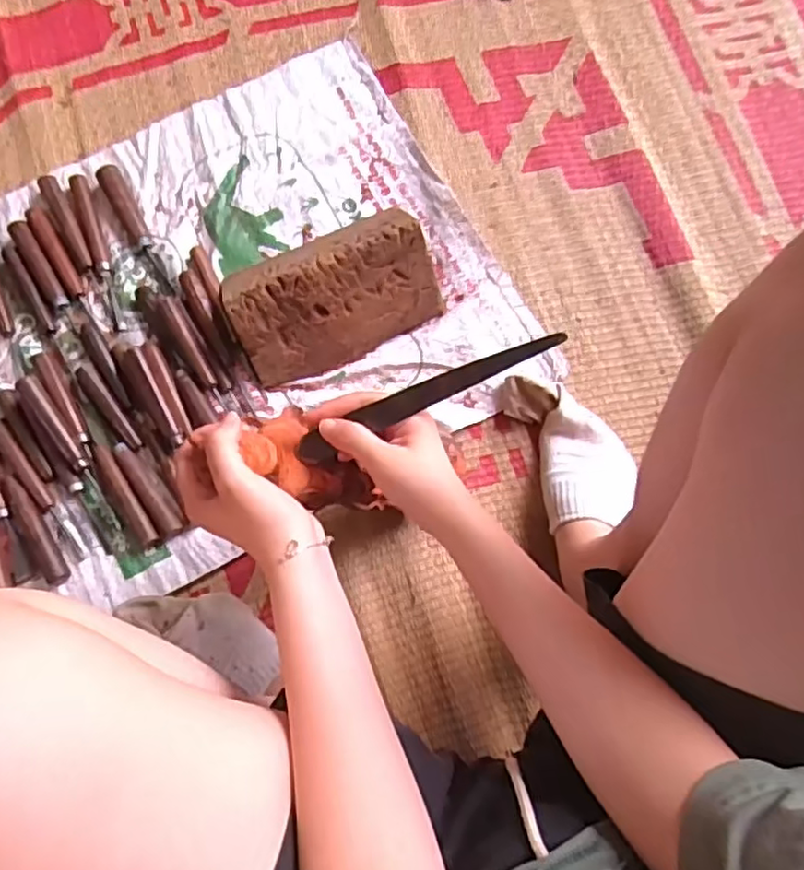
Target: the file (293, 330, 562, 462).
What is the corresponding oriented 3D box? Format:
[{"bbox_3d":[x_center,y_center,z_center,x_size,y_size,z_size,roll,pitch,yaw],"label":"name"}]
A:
[{"bbox_3d":[0.015,-0.026,0.439,0.196,0.013,0.020,-24,79,16],"label":"file"}]

